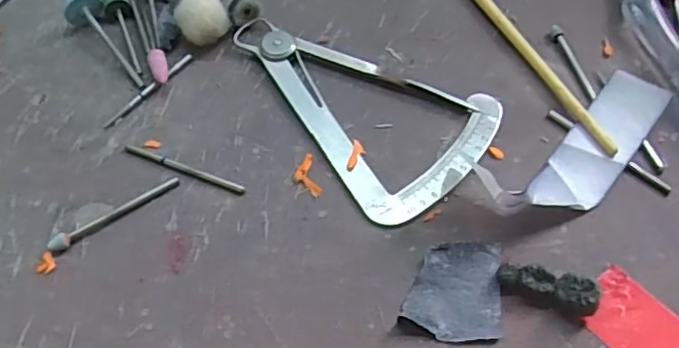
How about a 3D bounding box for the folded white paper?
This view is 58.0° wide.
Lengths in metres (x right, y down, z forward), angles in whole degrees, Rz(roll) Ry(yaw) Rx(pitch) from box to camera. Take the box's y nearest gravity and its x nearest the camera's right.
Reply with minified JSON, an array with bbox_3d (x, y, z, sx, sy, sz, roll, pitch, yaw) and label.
[{"bbox_3d":[0.081,-0.009,0.191,0.020,0.013,0.065,35,65,22],"label":"folded white paper"}]

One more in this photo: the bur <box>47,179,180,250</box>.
[{"bbox_3d":[-0.069,0.012,0.189,0.042,0.005,0.004,-33,62,-17],"label":"bur"}]

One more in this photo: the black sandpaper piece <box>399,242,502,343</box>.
[{"bbox_3d":[0.032,0.032,0.173,0.026,0.004,0.029,4,58,5],"label":"black sandpaper piece"}]

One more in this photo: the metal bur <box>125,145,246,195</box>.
[{"bbox_3d":[-0.051,-0.002,0.198,0.044,0.004,0.004,19,60,14],"label":"metal bur"}]

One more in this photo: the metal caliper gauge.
[{"bbox_3d":[0.011,-0.031,0.213,0.057,0.007,0.098,-29,61,-15],"label":"metal caliper gauge"}]

